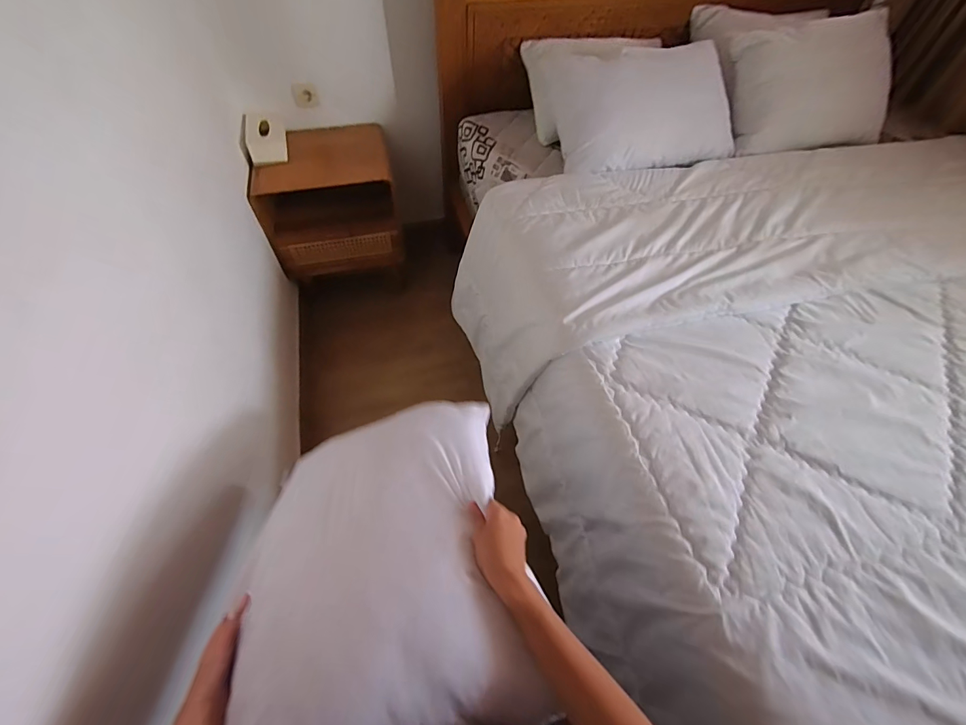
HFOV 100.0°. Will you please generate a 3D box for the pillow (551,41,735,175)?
[{"bbox_3d":[0.545,-0.834,1.330,0.583,0.224,0.330,-7,56,-7],"label":"pillow"}]

